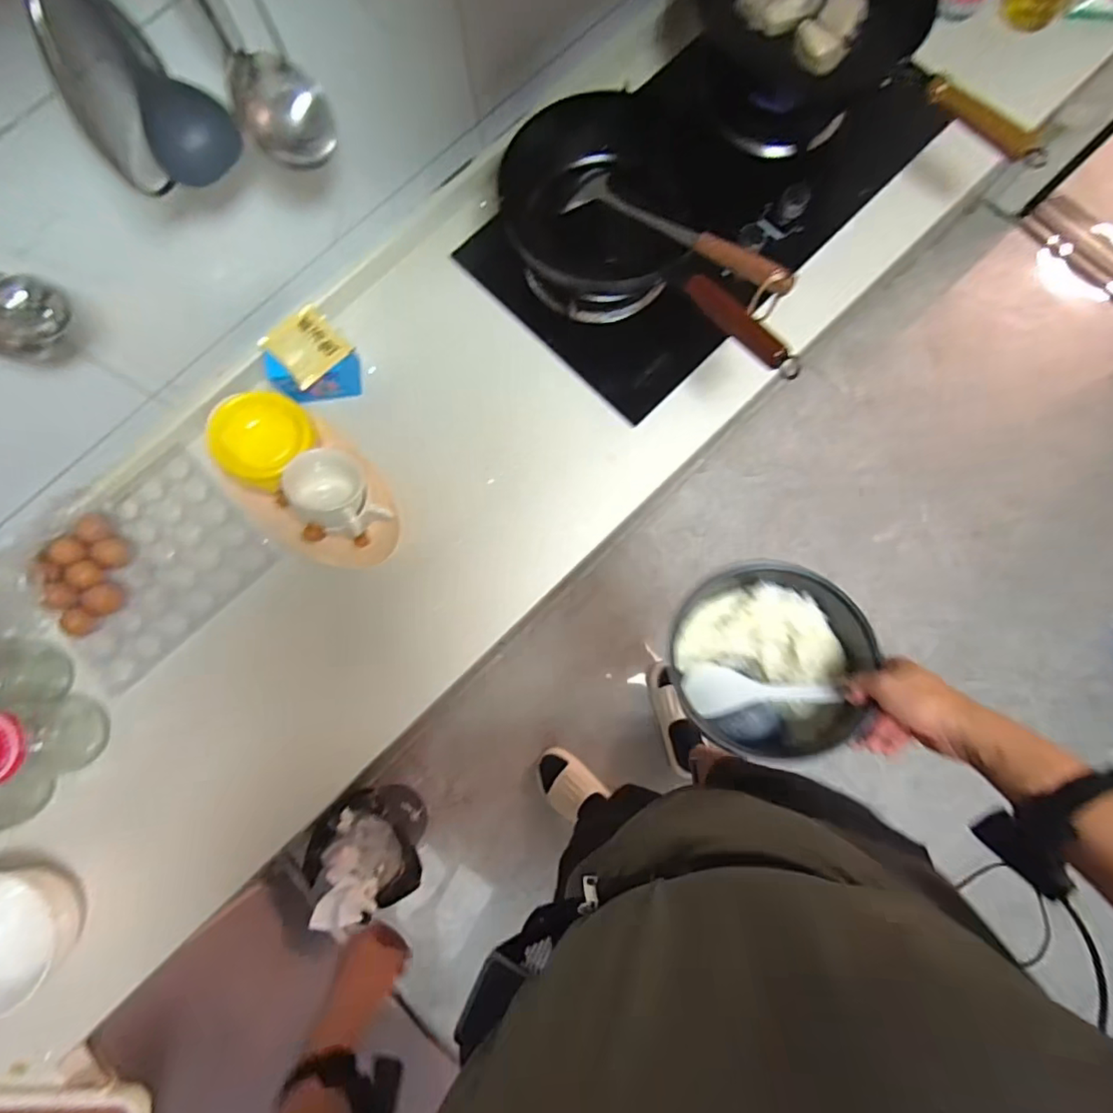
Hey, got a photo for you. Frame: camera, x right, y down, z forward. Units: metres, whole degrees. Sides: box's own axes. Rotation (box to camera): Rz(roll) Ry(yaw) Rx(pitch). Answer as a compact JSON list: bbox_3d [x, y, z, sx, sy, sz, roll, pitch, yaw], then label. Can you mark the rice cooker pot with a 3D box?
[{"bbox_3d":[0.239,0.122,0.645,0.188,0.125,0.206,0,81,1],"label":"rice cooker pot"}]

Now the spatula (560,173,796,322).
[{"bbox_3d":[0.139,-0.395,0.685,0.071,0.088,0.323,-45,83,-6],"label":"spatula"}]

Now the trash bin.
[{"bbox_3d":[-0.423,0.663,1.302,0.213,0.341,0.230,0,81,1],"label":"trash bin"}]

